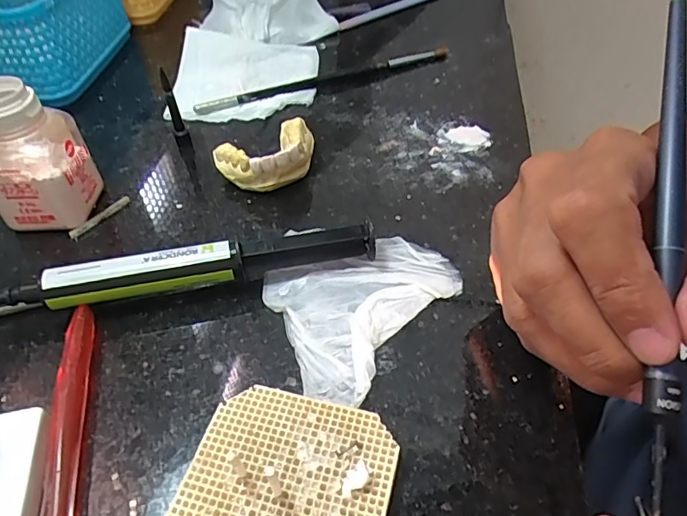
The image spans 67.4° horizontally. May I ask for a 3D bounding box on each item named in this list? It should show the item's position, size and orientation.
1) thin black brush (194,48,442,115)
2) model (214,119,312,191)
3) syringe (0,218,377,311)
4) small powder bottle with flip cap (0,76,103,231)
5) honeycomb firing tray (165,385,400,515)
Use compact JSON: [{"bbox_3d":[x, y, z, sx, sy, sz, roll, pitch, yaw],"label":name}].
[{"bbox_3d":[-0.009,-0.125,0.358,0.187,0.010,0.014,-22,49,-18],"label":"thin black brush"},{"bbox_3d":[-0.040,-0.055,0.283,0.054,0.026,0.038,-22,49,-18],"label":"model"},{"bbox_3d":[-0.066,0.007,0.227,0.162,0.022,0.016,-10,47,-8],"label":"syringe"},{"bbox_3d":[-0.162,-0.050,0.251,0.060,0.072,0.041,1,46,2],"label":"small powder bottle with flip cap"},{"bbox_3d":[-0.019,0.077,0.167,0.064,0.011,0.064,10,47,11],"label":"honeycomb firing tray"}]

